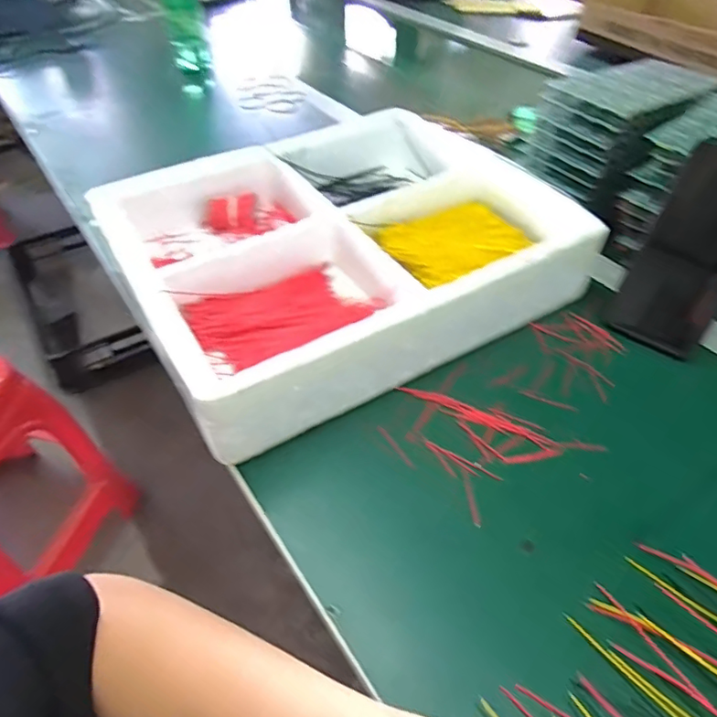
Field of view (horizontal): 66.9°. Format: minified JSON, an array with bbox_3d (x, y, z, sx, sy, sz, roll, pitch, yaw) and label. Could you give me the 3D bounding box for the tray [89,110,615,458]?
[{"bbox_3d":[-0.015,-0.113,0.528,0.391,0.076,0.319,-24,50,-22],"label":"tray"}]

